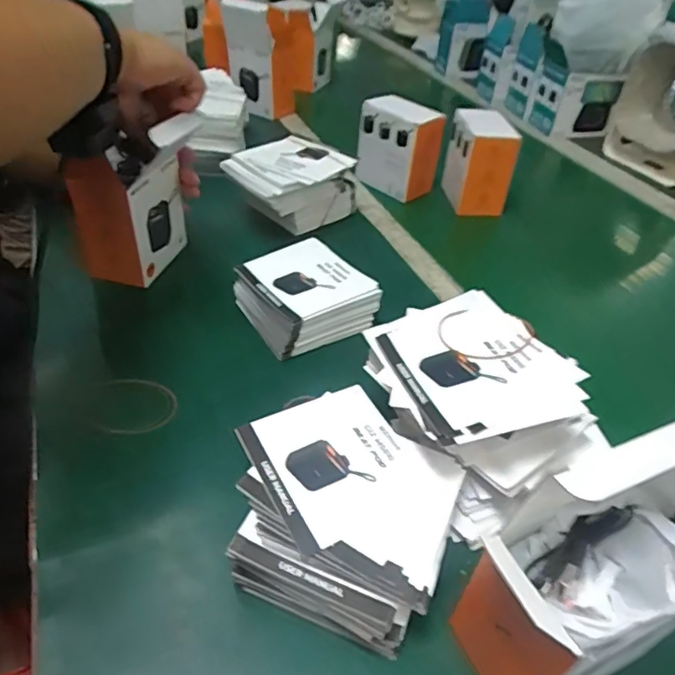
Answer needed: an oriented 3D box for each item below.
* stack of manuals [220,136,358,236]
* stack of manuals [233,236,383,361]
[{"bbox_3d":[-0.054,-0.187,0.677,0.151,0.080,0.103,-26,49,-30],"label":"stack of manuals"},{"bbox_3d":[-0.033,-0.043,0.547,0.115,0.043,0.118,-19,46,-24],"label":"stack of manuals"}]

